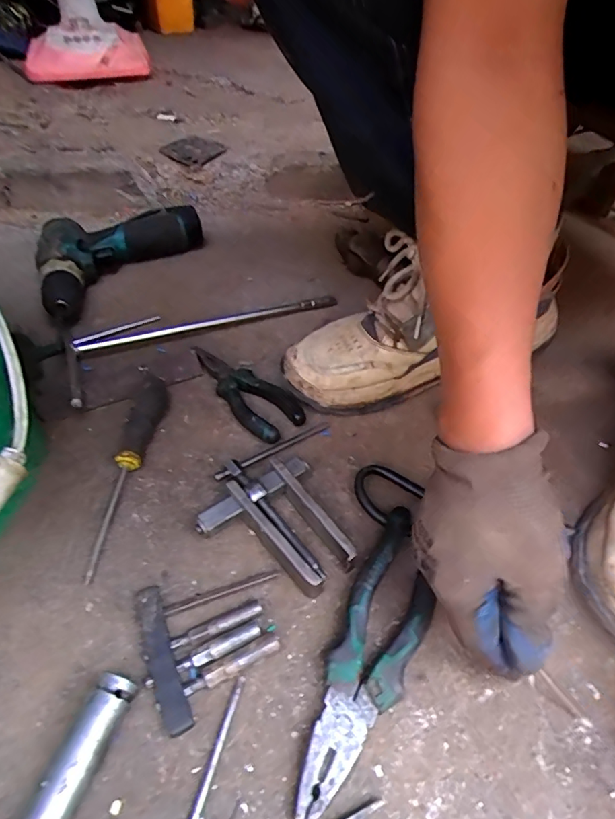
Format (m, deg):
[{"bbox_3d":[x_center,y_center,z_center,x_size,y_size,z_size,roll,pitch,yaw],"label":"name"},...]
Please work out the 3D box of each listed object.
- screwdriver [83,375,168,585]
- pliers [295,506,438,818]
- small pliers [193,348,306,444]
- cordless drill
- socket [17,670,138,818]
[{"bbox_3d":[-0.148,0.044,0.408,0.026,0.022,0.199,2,48,0],"label":"screwdriver"},{"bbox_3d":[0.042,0.153,0.312,0.050,0.029,0.186,23,51,18],"label":"pliers"},{"bbox_3d":[-0.063,-0.021,0.478,0.052,0.019,0.140,-32,56,-27],"label":"small pliers"},{"bbox_3d":[-0.257,-0.197,0.601,0.136,0.054,0.229,28,53,22],"label":"cordless drill"},{"bbox_3d":[-0.125,0.193,0.271,0.024,0.025,0.080,18,49,14],"label":"socket"}]

